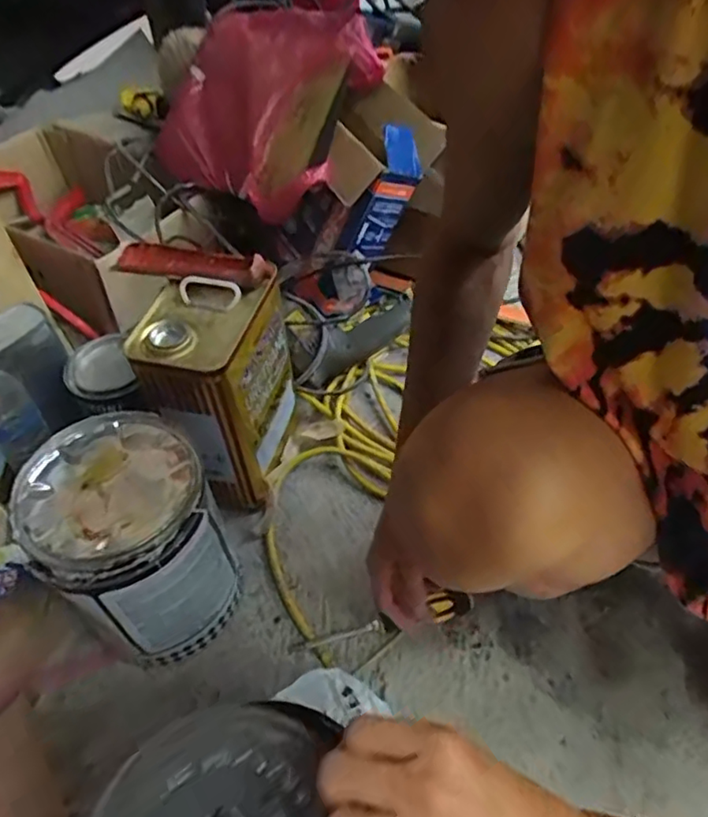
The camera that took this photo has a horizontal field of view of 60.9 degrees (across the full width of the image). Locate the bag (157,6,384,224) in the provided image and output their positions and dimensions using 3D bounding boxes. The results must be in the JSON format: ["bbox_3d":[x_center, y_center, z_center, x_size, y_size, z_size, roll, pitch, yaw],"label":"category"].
[{"bbox_3d":[-0.124,-0.440,0.862,0.252,0.180,0.342,-37,59,-26],"label":"bag"}]

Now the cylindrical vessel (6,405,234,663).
[{"bbox_3d":[-0.204,0.138,0.587,0.142,0.221,0.152,0,50,0],"label":"cylindrical vessel"}]

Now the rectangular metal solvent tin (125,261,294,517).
[{"bbox_3d":[-0.146,-0.020,0.675,0.107,0.240,0.151,12,51,11],"label":"rectangular metal solvent tin"}]

